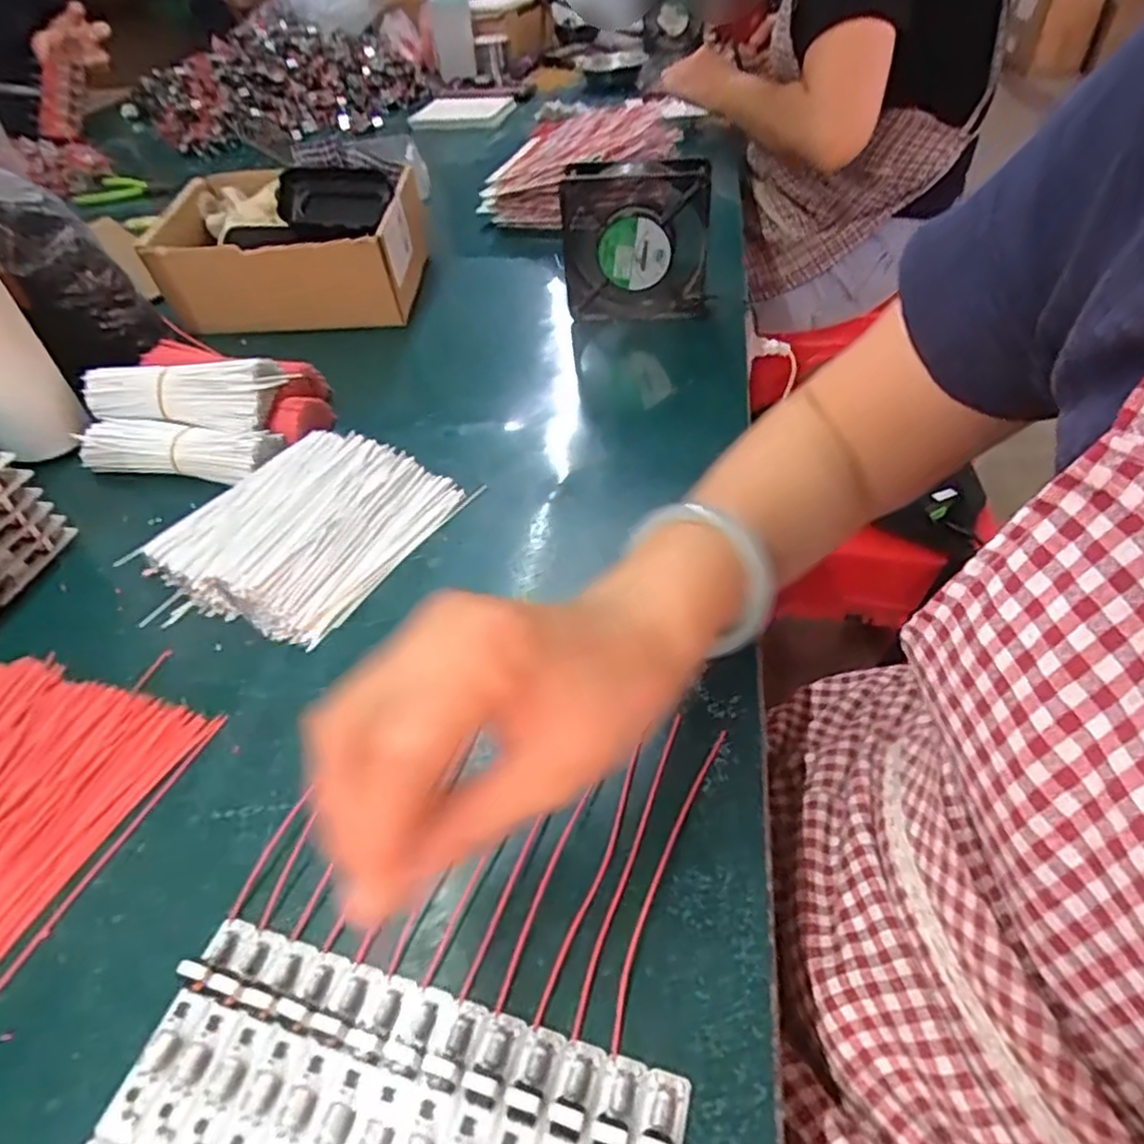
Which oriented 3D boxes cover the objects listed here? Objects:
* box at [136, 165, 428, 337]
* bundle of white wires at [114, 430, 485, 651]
[{"bbox_3d":[-0.262,-0.292,0.656,0.223,0.107,0.137,2,46,6],"label":"box"},{"bbox_3d":[-0.173,-0.030,0.447,0.143,0.034,0.164,21,51,23],"label":"bundle of white wires"}]

